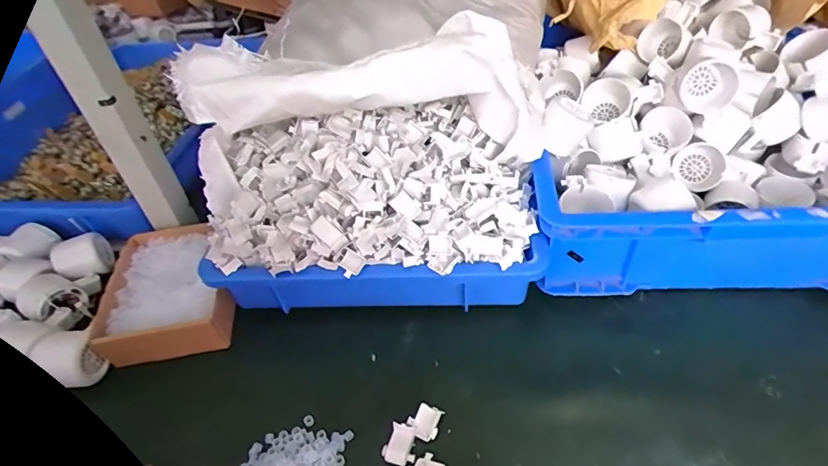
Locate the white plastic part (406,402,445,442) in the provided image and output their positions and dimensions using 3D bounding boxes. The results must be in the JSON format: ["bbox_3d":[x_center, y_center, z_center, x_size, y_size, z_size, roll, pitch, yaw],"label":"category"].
[{"bbox_3d":[0.011,0.179,0.443,0.028,0.014,0.032,14,48,20],"label":"white plastic part"}]

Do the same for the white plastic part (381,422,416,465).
[{"bbox_3d":[-0.012,0.194,0.428,0.028,0.008,0.034,12,47,19],"label":"white plastic part"}]

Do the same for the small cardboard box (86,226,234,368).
[{"bbox_3d":[-0.286,0.073,0.568,0.135,0.061,0.174,-10,44,-3],"label":"small cardboard box"}]

